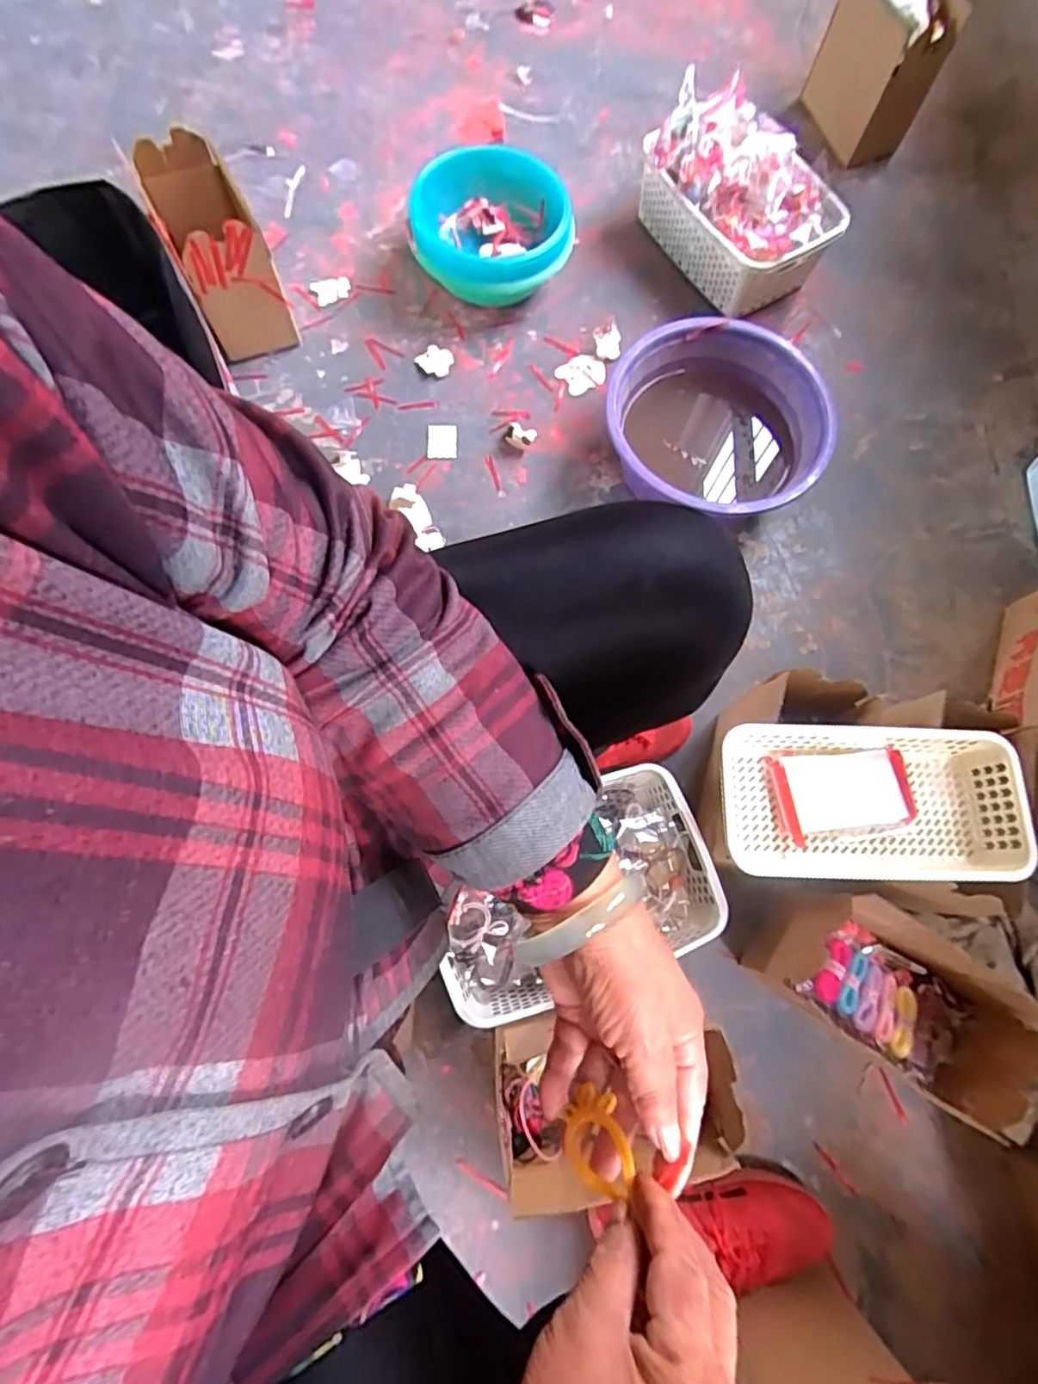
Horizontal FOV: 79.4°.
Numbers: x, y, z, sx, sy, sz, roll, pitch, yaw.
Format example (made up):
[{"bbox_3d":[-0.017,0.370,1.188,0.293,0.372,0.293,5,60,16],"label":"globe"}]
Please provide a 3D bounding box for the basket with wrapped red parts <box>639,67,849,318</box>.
[{"bbox_3d":[0.311,-0.715,0.920,0.176,0.152,0.297,-37,79,-12],"label":"basket with wrapped red parts"}]

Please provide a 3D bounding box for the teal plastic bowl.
[{"bbox_3d":[-0.036,-0.667,0.919,0.234,0.103,0.219,23,75,4],"label":"teal plastic bowl"}]

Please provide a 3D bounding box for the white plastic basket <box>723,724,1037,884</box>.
[{"bbox_3d":[0.321,0.102,0.568,0.252,0.050,0.132,1,74,-2],"label":"white plastic basket"}]

